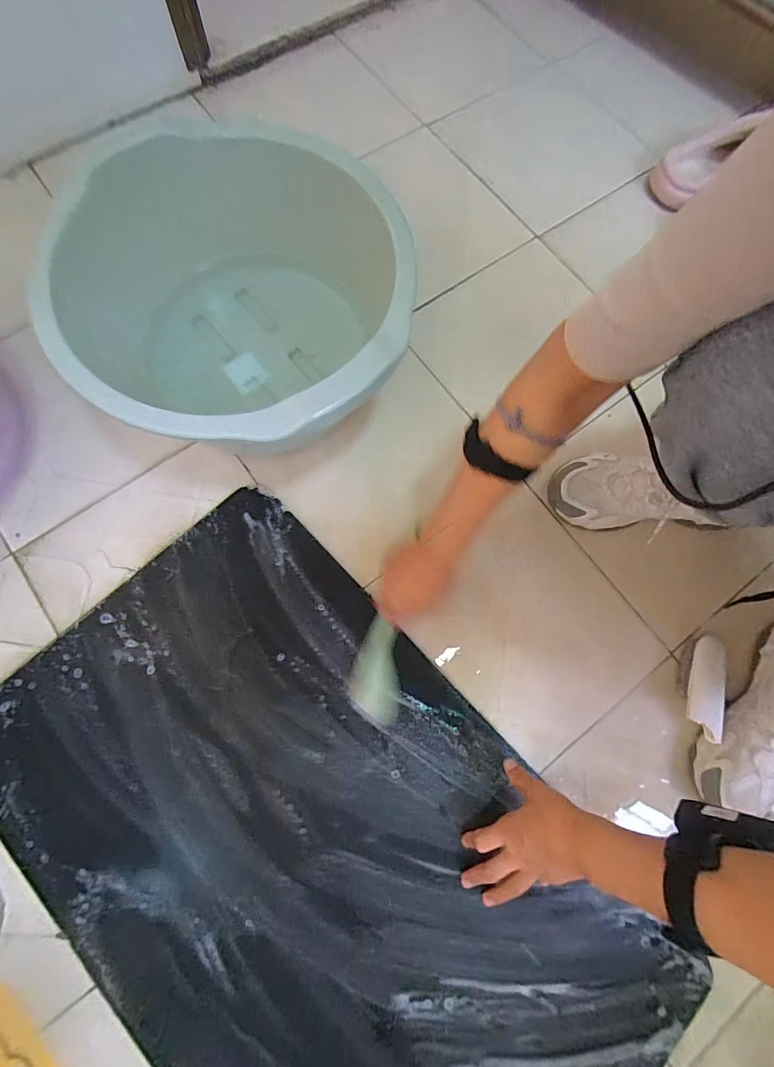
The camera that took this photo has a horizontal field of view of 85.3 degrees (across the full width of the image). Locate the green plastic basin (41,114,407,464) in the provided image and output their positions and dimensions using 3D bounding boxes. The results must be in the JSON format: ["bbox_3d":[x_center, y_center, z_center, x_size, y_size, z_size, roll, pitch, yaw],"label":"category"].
[{"bbox_3d":[-0.165,-0.253,0.507,0.363,0.186,0.371,1,76,-2],"label":"green plastic basin"}]

